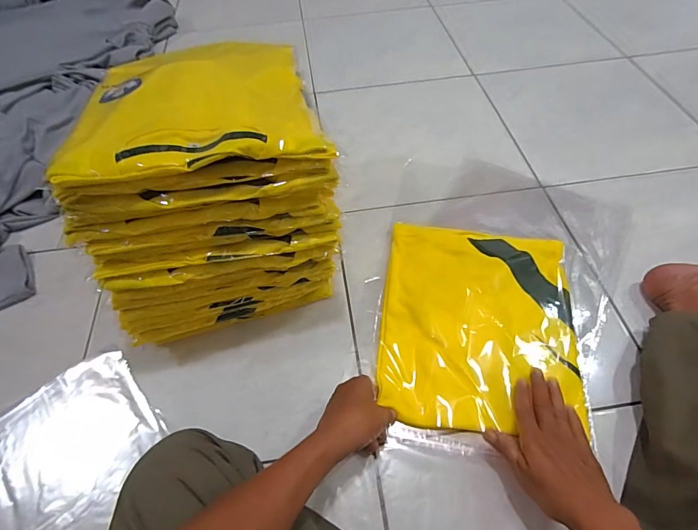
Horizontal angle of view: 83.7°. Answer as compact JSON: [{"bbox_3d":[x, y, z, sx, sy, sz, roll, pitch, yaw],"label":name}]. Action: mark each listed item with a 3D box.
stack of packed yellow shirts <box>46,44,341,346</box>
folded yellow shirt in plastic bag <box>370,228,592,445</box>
[{"bbox_3d":[-0.179,-0.112,0.560,0.285,0.290,0.321,-11,55,-6],"label":"stack of packed yellow shirts"},{"bbox_3d":[0.194,0.076,0.587,0.277,0.028,0.322,6,54,7],"label":"folded yellow shirt in plastic bag"}]

